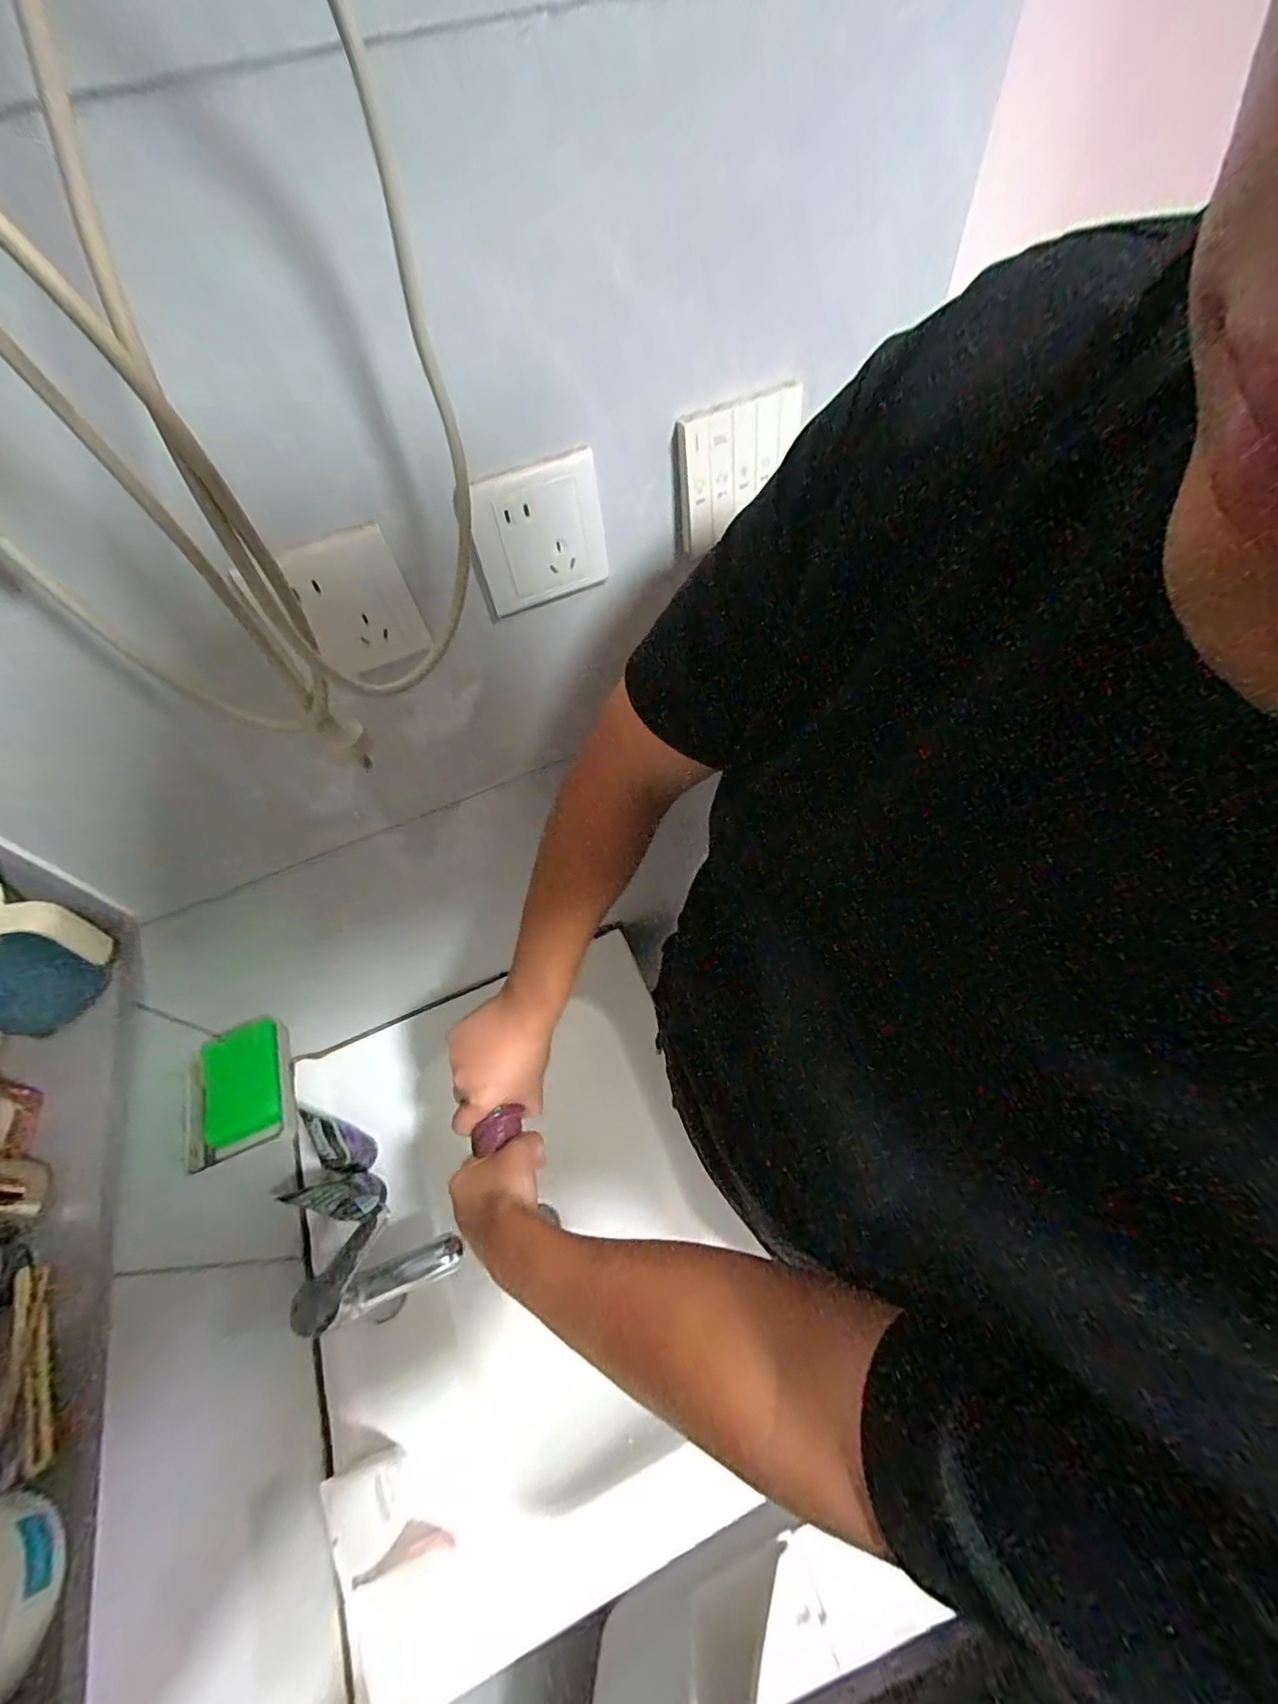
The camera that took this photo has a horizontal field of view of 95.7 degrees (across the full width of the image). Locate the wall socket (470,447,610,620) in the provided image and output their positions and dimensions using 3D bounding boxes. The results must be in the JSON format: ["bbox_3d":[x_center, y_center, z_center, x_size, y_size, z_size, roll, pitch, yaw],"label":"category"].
[{"bbox_3d":[-0.066,-0.210,0.387,0.087,0.084,0.009,-25,60,-11],"label":"wall socket"}]

